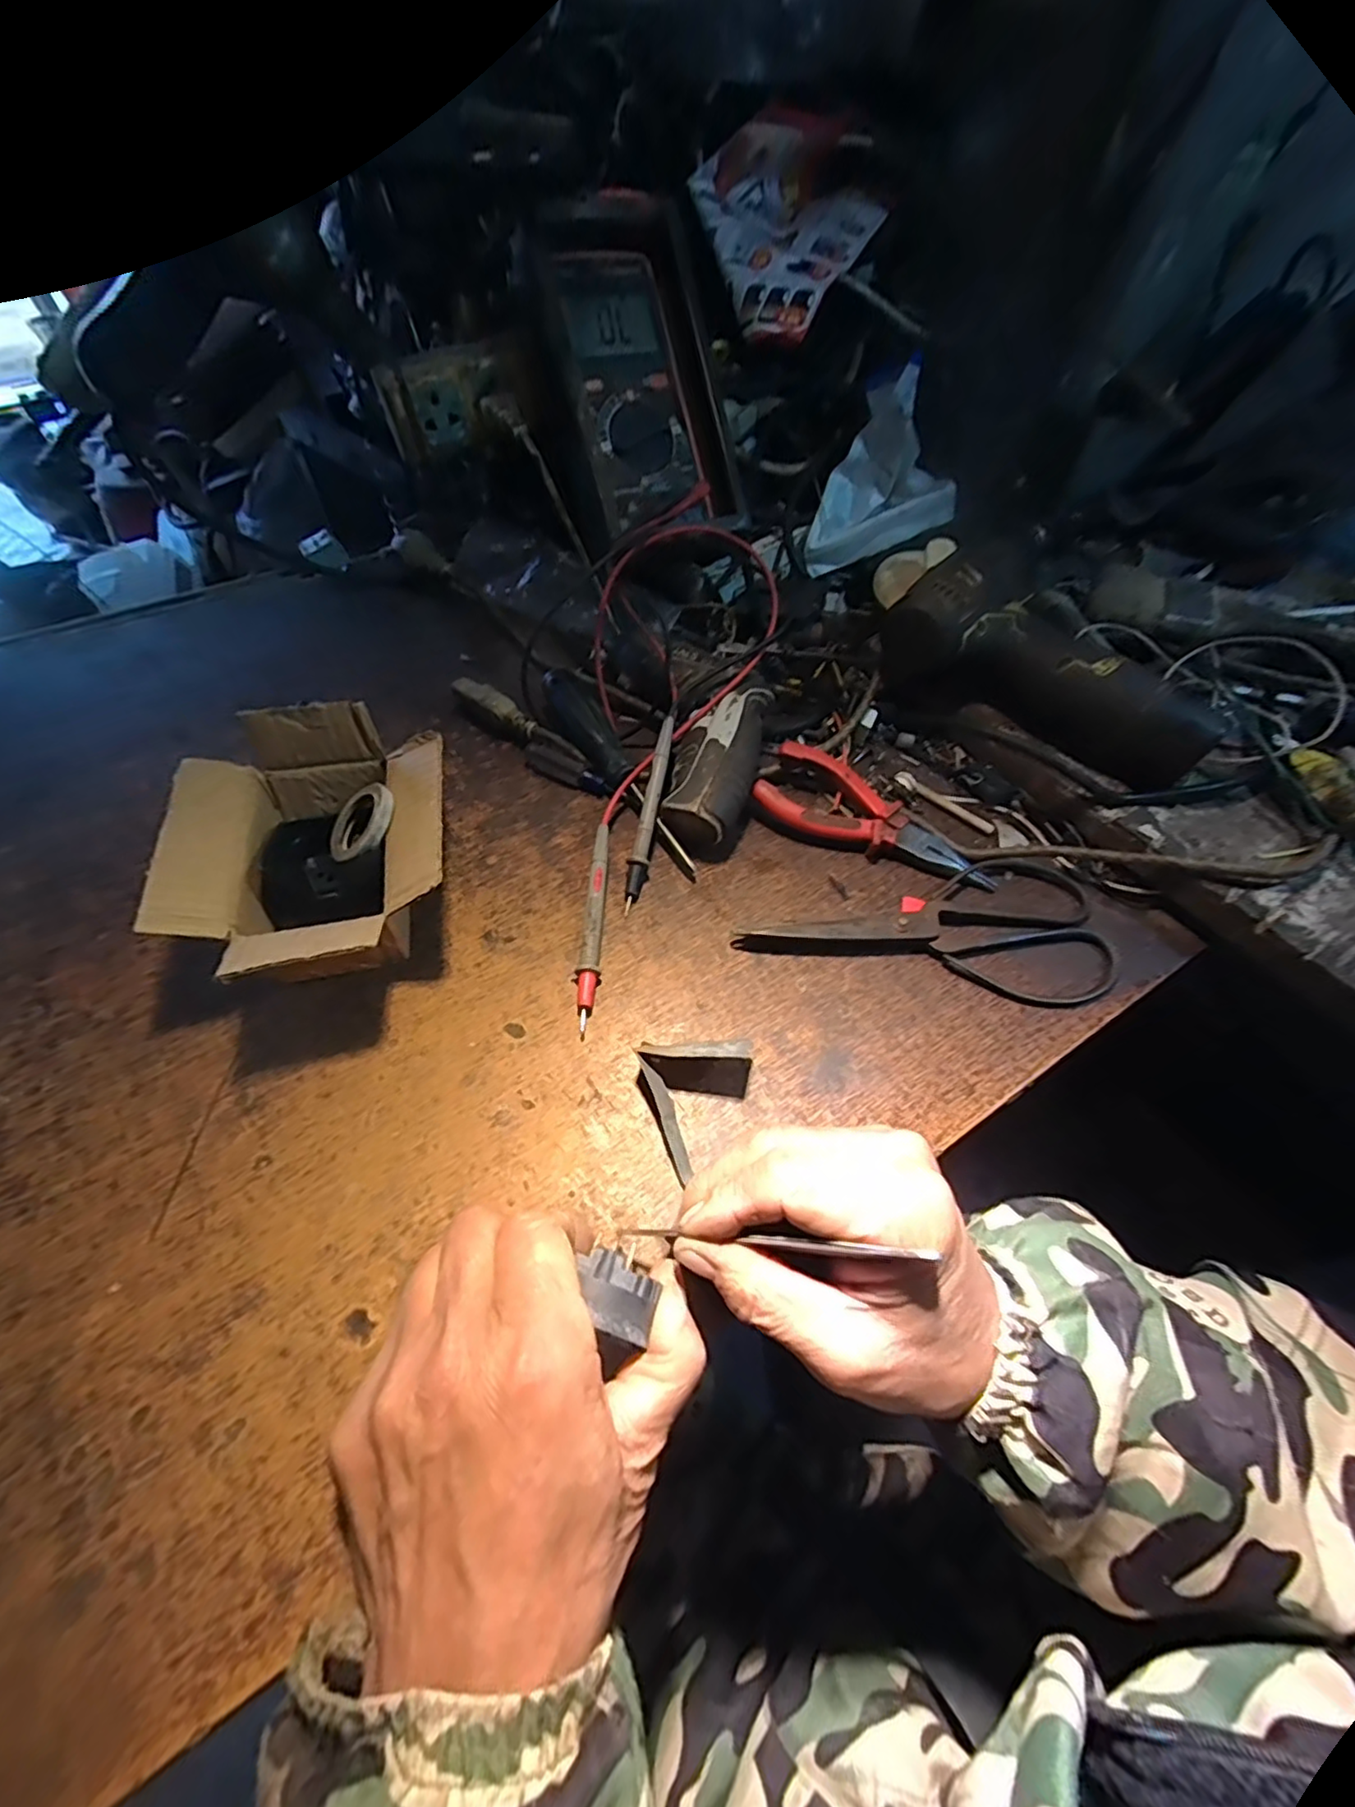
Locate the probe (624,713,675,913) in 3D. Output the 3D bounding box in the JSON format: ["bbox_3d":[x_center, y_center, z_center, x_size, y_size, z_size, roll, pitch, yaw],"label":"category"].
[{"bbox_3d":[-0.016,-0.052,0.375,0.010,0.013,0.117,10,76,5],"label":"probe"}]

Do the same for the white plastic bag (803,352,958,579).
[{"bbox_3d":[0.164,-0.325,0.489,0.095,0.104,0.122,23,59,13],"label":"white plastic bag"}]

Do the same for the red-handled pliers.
[{"bbox_3d":[0.117,-0.046,0.381,0.141,0.027,0.050,29,61,17],"label":"red-handled pliers"}]

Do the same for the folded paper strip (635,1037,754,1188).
[{"bbox_3d":[0.009,0.088,0.291,0.053,0.023,0.062,-1,57,-2],"label":"folded paper strip"}]

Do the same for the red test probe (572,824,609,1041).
[{"bbox_3d":[-0.045,0.010,0.345,0.012,0.014,0.121,2,57,0],"label":"red test probe"}]

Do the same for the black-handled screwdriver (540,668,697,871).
[{"bbox_3d":[-0.041,-0.087,0.392,0.023,0.027,0.168,-26,61,-17],"label":"black-handled screwdriver"}]

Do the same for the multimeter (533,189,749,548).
[{"bbox_3d":[-0.026,-0.357,0.429,0.107,0.052,0.223,-15,95,-11],"label":"multimeter"}]

